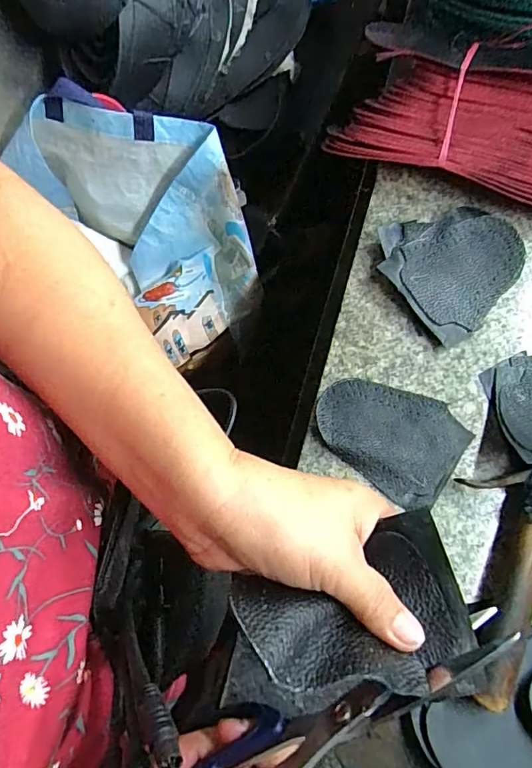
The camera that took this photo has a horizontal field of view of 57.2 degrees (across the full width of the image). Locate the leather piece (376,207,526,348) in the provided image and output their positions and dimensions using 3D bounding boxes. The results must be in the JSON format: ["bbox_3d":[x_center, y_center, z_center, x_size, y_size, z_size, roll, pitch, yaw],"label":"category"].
[{"bbox_3d":[0.171,-0.113,0.445,0.121,0.011,0.114,-38,78,-8],"label":"leather piece"}]

